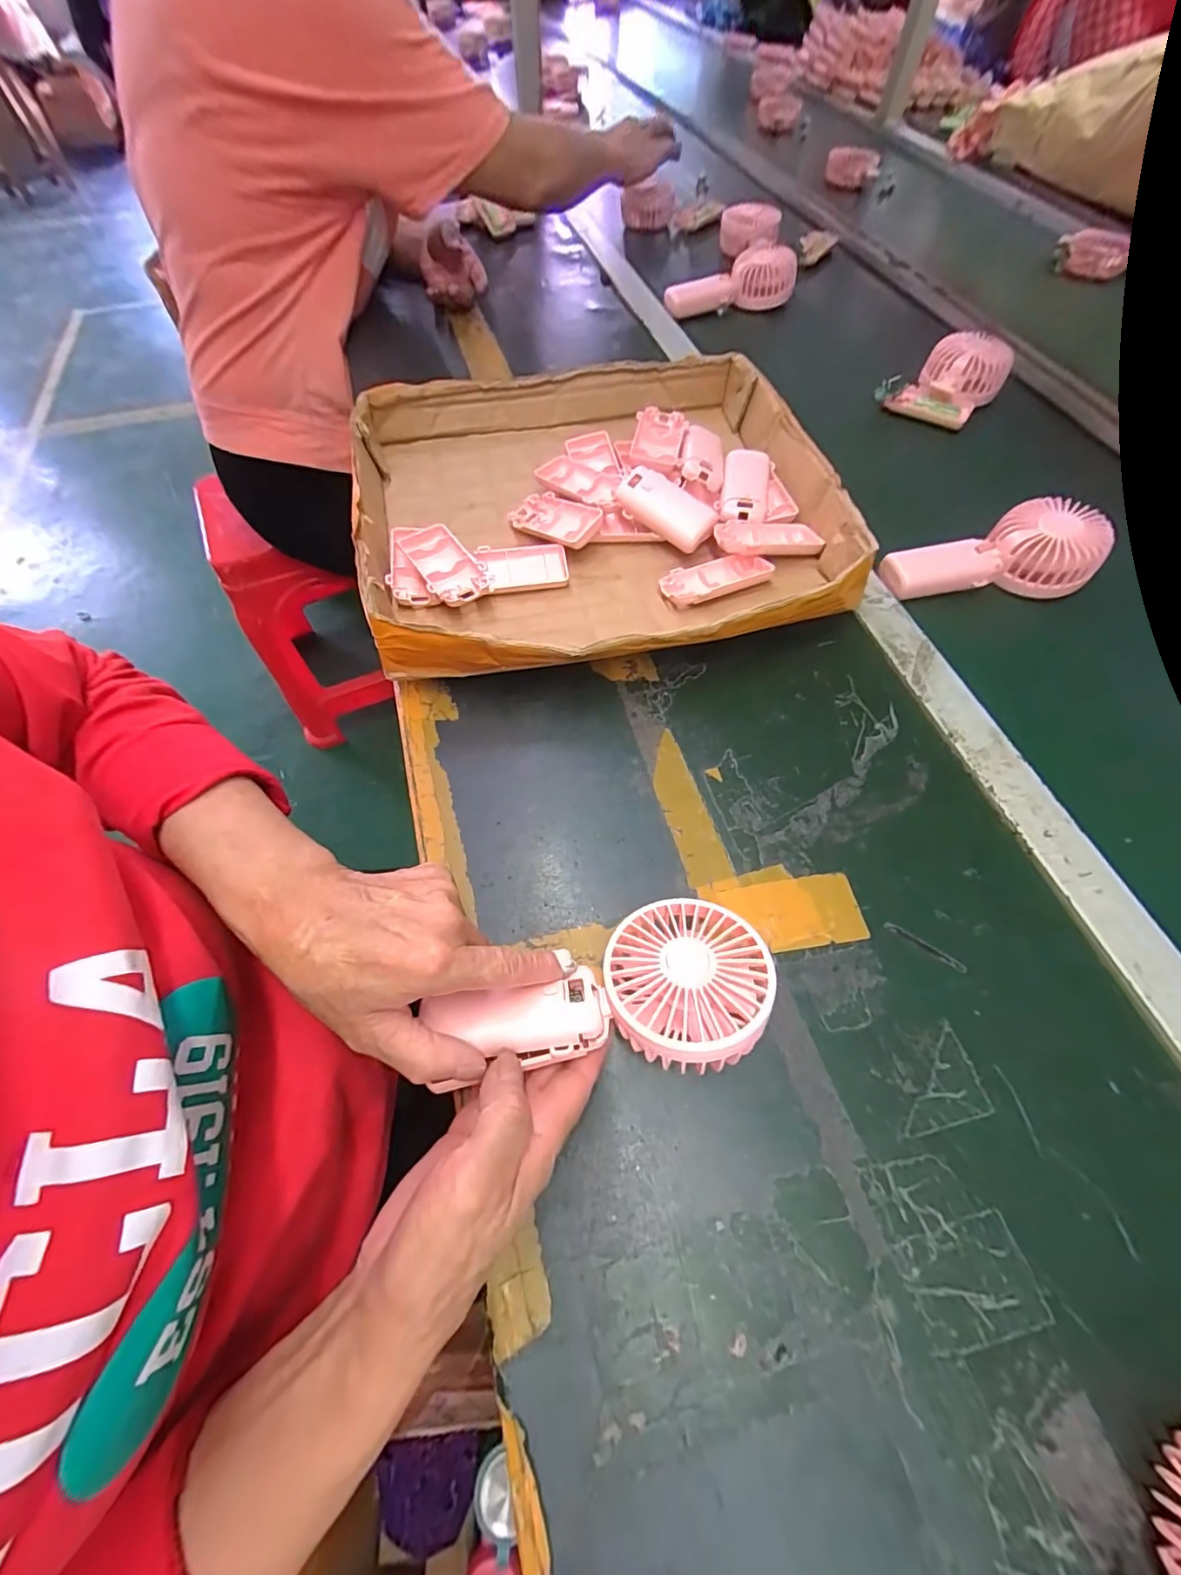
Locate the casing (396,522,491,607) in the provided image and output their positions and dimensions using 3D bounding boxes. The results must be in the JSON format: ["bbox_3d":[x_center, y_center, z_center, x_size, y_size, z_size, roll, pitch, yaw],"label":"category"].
[{"bbox_3d":[-0.128,-0.195,0.461,0.051,0.023,0.094,-30,65,-14],"label":"casing"}]

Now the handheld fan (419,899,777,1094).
[{"bbox_3d":[0.015,0.117,0.282,0.162,0.040,0.087,-13,43,-5],"label":"handheld fan"}]

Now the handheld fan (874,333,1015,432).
[{"bbox_3d":[0.406,-0.470,0.598,0.119,0.058,0.085,25,65,14],"label":"handheld fan"}]

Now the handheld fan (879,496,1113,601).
[{"bbox_3d":[0.354,-0.205,0.460,0.179,0.050,0.078,-7,62,-2],"label":"handheld fan"}]

